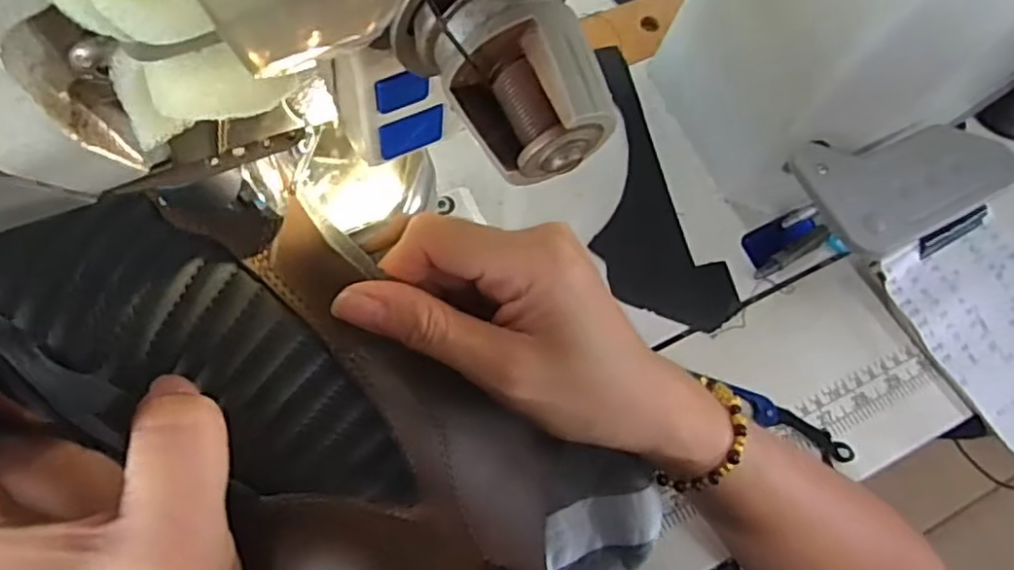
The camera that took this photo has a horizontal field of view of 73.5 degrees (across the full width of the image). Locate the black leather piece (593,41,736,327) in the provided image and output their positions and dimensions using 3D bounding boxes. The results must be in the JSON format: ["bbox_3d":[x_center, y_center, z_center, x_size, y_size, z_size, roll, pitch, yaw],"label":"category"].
[{"bbox_3d":[0.082,-0.063,0.448,0.076,0.007,0.200,-19,78,-16],"label":"black leather piece"}]

